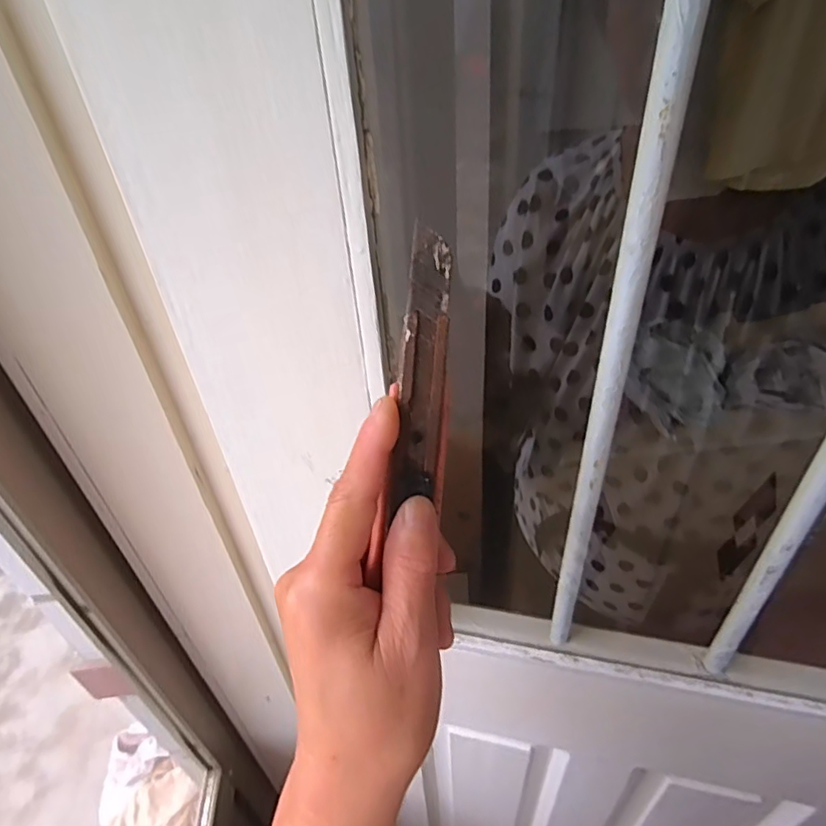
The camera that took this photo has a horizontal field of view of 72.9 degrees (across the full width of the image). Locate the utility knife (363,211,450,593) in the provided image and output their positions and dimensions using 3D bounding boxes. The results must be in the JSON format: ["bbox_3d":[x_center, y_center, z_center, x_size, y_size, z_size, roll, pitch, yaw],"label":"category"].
[{"bbox_3d":[0.003,-0.006,0.239,0.022,0.141,0.015,5,0,15],"label":"utility knife"}]

